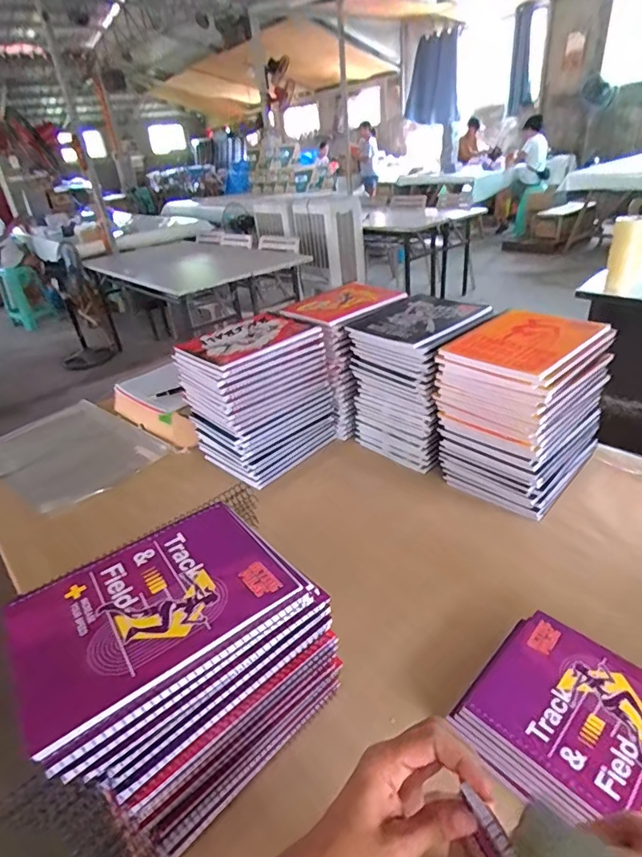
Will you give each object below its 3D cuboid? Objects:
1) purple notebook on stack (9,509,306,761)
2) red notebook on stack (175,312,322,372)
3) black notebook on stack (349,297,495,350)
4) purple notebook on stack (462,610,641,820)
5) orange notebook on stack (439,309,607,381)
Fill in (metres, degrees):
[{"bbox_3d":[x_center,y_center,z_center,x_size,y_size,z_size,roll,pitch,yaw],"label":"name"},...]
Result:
[{"bbox_3d":[-0.141,0.140,0.393,0.199,0.010,0.155,-26,35,-29],"label":"purple notebook on stack"},{"bbox_3d":[-0.125,-0.154,0.814,0.197,0.020,0.163,-28,37,-32],"label":"red notebook on stack"},{"bbox_3d":[0.172,-0.190,0.821,0.208,0.017,0.170,-28,37,-33],"label":"black notebook on stack"},{"bbox_3d":[0.256,0.266,0.426,0.151,0.006,0.200,-29,37,-35],"label":"purple notebook on stack"},{"bbox_3d":[0.301,-0.132,0.697,0.209,0.016,0.158,-28,36,-32],"label":"orange notebook on stack"}]

